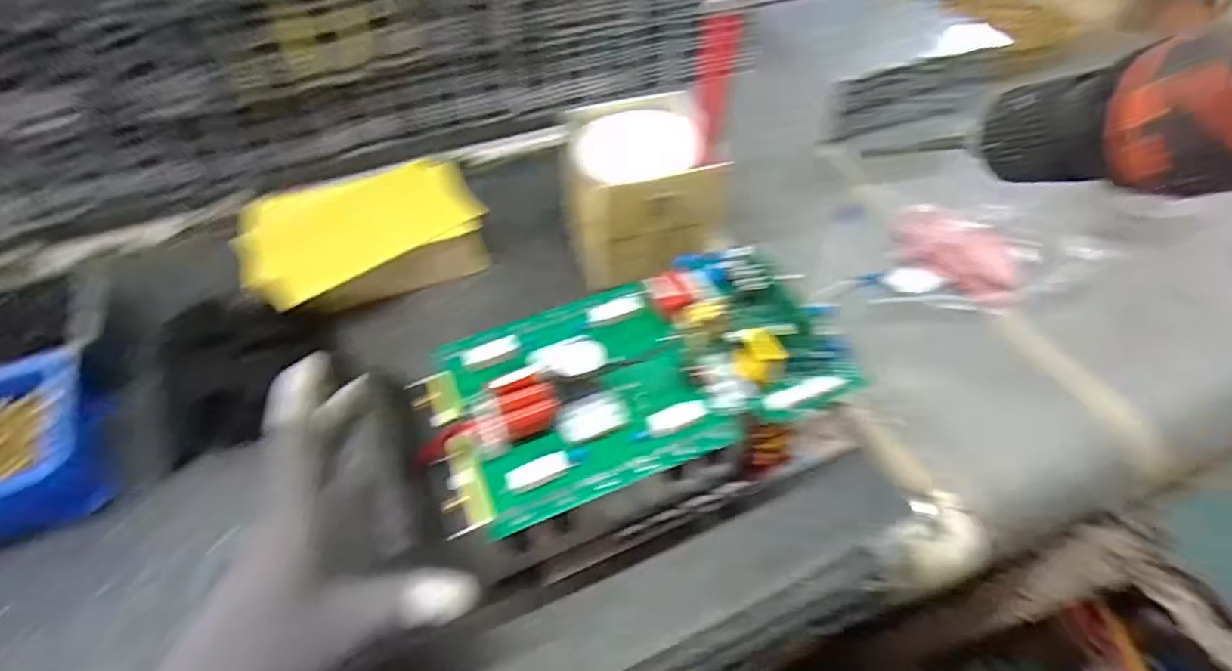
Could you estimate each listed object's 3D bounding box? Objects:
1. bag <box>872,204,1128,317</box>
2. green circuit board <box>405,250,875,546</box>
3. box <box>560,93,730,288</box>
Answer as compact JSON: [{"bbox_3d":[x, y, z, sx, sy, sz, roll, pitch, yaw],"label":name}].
[{"bbox_3d":[0.309,-0.077,0.526,0.169,0.028,0.119,-7,51,9],"label":"bag"},{"bbox_3d":[0.014,0.021,0.336,0.236,0.034,0.131,-22,56,-17],"label":"green circuit board"},{"bbox_3d":[0.019,-0.125,0.507,0.122,0.098,0.114,-5,53,-5],"label":"box"}]

